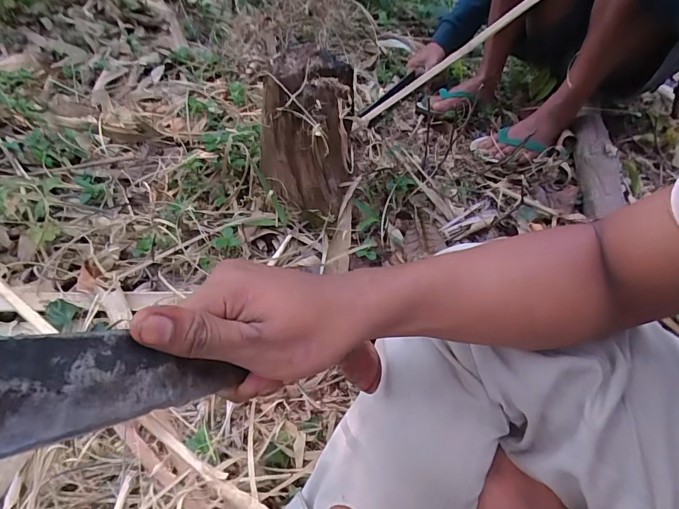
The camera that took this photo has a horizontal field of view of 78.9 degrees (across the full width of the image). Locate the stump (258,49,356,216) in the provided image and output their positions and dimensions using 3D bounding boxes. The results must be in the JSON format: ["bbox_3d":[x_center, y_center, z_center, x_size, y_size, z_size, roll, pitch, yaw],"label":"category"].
[{"bbox_3d":[-0.043,-0.186,0.642,0.119,0.211,0.114,4,46,-4],"label":"stump"}]

